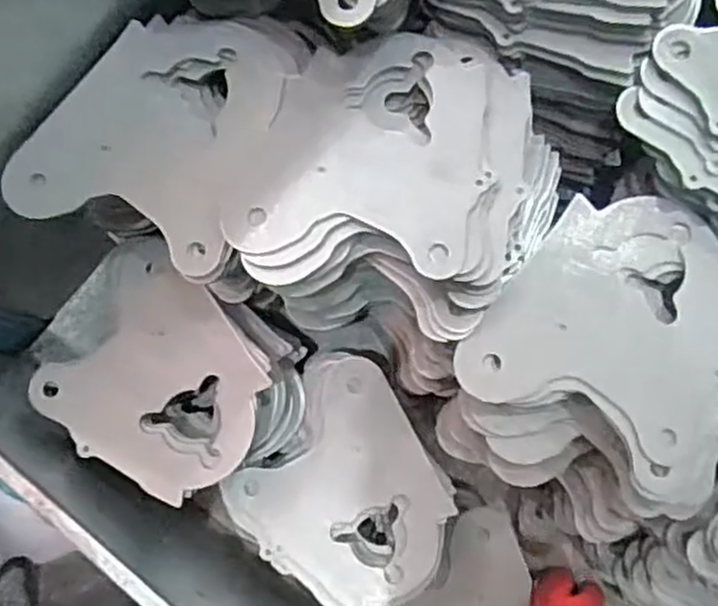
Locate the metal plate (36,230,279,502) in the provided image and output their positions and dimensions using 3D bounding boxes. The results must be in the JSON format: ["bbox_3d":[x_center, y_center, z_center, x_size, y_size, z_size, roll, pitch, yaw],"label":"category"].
[{"bbox_3d":[-0.122,0.044,0.464,0.134,0.009,0.126,30,81,11],"label":"metal plate"}]

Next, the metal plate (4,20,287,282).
[{"bbox_3d":[-0.119,-0.101,0.425,0.130,0.007,0.142,20,79,8],"label":"metal plate"}]

